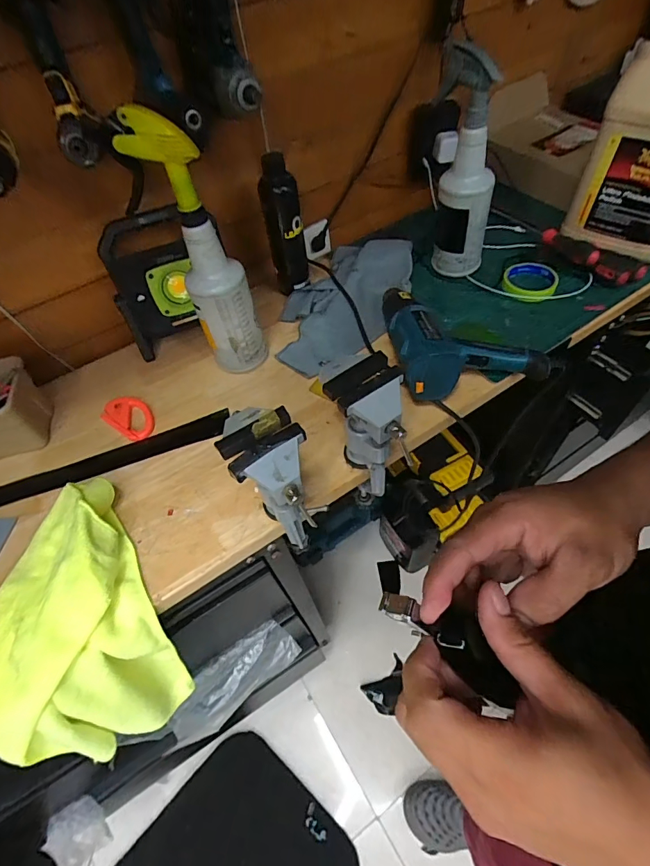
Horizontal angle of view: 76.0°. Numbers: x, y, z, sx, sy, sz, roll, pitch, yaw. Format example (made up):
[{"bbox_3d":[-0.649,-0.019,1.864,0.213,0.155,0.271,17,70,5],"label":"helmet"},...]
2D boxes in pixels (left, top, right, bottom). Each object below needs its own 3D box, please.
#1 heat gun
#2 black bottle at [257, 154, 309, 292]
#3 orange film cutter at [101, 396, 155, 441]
[{"bbox_3d":[0.199,-0.164,0.633,0.202,0.077,0.221,-12,54,-1],"label":"heat gun"},{"bbox_3d":[-0.067,-0.344,0.698,0.060,0.212,0.053,-11,55,-1],"label":"black bottle"},{"bbox_3d":[-0.295,-0.026,0.637,0.096,0.014,0.060,28,62,24],"label":"orange film cutter"}]

